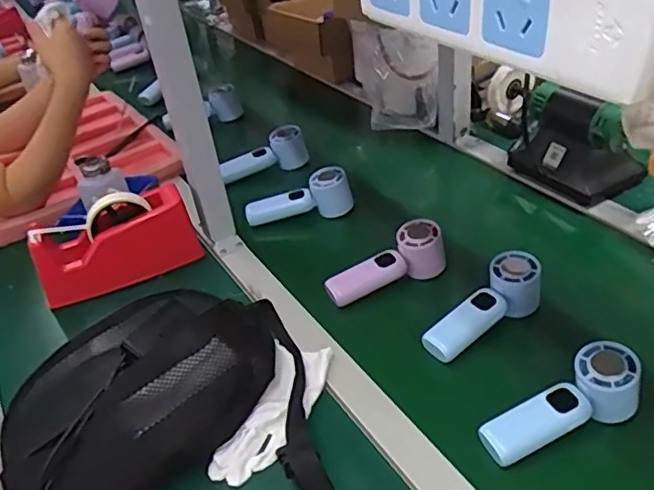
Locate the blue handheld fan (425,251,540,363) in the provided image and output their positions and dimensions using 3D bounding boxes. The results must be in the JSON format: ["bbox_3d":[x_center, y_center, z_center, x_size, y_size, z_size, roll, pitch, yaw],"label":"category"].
[{"bbox_3d":[0.174,0.075,0.664,0.158,0.055,0.054,-36,43,-14],"label":"blue handheld fan"}]

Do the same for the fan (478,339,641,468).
[{"bbox_3d":[0.215,0.153,0.550,0.157,0.057,0.052,-29,39,-4],"label":"fan"}]

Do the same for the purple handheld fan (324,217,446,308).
[{"bbox_3d":[0.073,0.030,0.743,0.156,0.059,0.048,-28,39,-5],"label":"purple handheld fan"}]

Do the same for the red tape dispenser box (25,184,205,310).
[{"bbox_3d":[-0.283,-0.002,0.800,0.204,0.100,0.068,-21,38,-19],"label":"red tape dispenser box"}]

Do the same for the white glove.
[{"bbox_3d":[-0.051,0.165,0.606,0.066,0.025,0.171,9,39,20],"label":"white glove"}]

